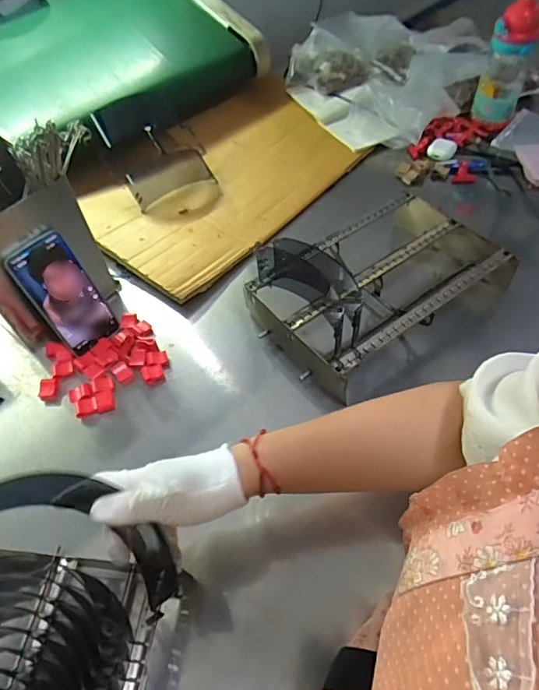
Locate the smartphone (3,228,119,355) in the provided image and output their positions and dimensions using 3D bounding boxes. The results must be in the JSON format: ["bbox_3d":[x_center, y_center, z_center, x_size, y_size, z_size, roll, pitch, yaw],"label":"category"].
[{"bbox_3d":[-0.258,-0.063,0.603,0.076,0.159,0.009,-41,43,-21],"label":"smartphone"}]

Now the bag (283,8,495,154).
[{"bbox_3d":[0.229,-0.588,1.003,0.414,0.096,0.428,-33,59,-19],"label":"bag"}]

